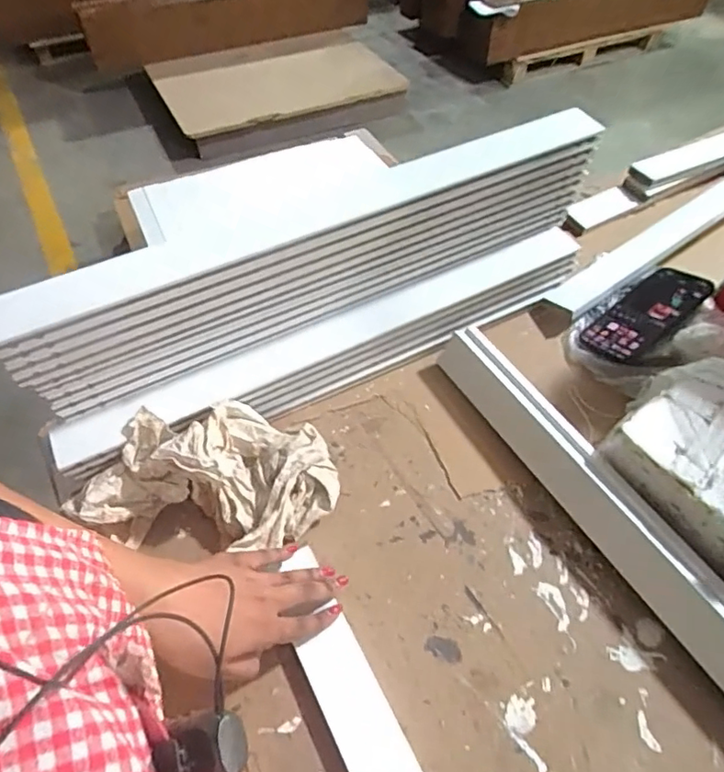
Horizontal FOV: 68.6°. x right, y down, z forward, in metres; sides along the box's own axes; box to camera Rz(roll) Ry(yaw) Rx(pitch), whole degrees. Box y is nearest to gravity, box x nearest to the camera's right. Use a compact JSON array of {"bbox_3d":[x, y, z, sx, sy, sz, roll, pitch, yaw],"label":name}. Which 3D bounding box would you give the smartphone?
[{"bbox_3d":[0.372,-0.092,0.699,0.166,0.014,0.086,-43,49,-9],"label":"smartphone"}]

